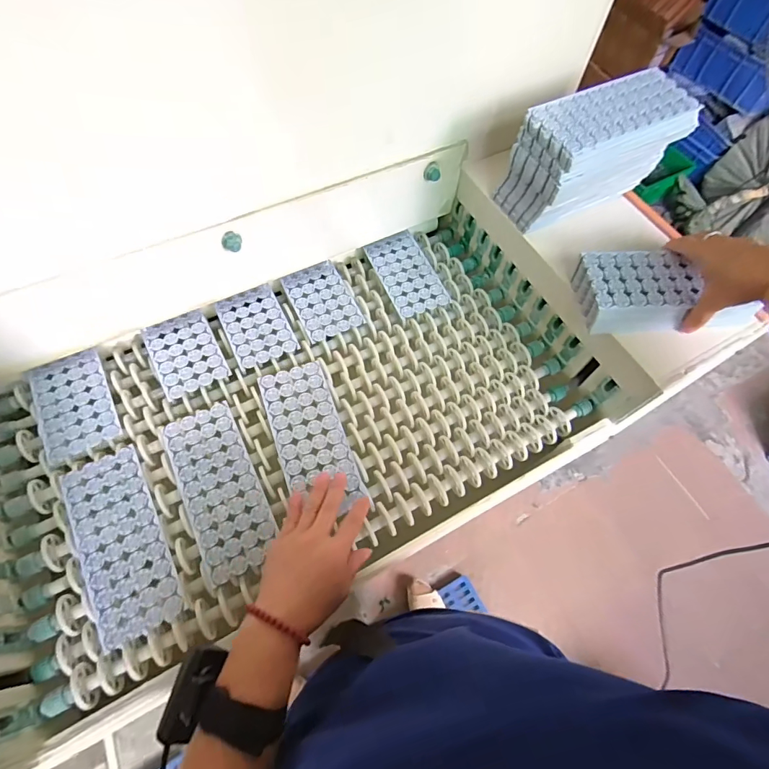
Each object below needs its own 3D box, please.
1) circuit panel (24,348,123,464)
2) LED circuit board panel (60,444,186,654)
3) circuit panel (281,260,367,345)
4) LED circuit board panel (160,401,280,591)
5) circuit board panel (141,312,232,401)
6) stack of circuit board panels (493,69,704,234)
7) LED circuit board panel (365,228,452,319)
[{"bbox_3d":[-0.392,0.021,0.554,0.085,0.007,0.141,-26,67,-15],"label":"circuit panel"},{"bbox_3d":[-0.290,0.170,0.482,0.083,0.006,0.202,-25,67,-15],"label":"LED circuit board panel"},{"bbox_3d":[-0.091,-0.125,0.644,0.085,0.006,0.126,-22,67,-15],"label":"circuit panel"},{"bbox_3d":[-0.191,0.118,0.510,0.084,0.004,0.201,-23,67,-14],"label":"LED circuit board panel"},{"bbox_3d":[-0.268,-0.044,0.591,0.082,0.008,0.120,-27,68,-15],"label":"circuit board panel"},{"bbox_3d":[0.267,-0.295,0.571,0.208,0.127,0.095,-25,67,-15],"label":"stack of circuit board panels"},{"bbox_3d":[0.034,-0.173,0.675,0.086,0.007,0.152,-20,66,-13],"label":"LED circuit board panel"}]

